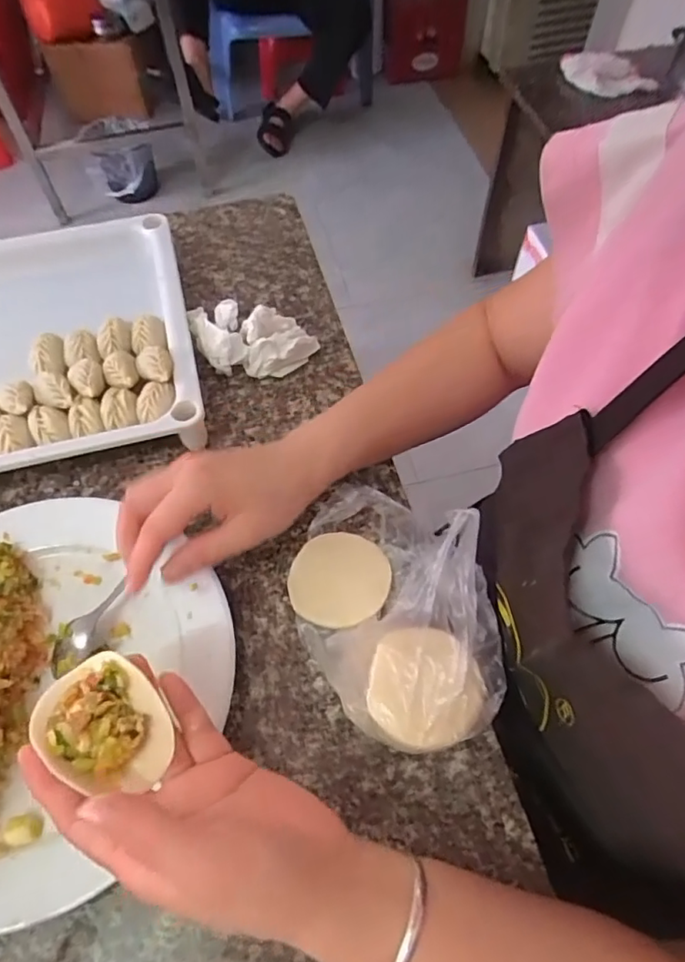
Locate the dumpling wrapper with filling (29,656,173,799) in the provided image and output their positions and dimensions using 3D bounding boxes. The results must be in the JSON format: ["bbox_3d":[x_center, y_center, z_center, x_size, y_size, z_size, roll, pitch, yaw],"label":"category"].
[{"bbox_3d":[-0.114,0.116,0.269,0.065,0.025,0.049,38,67,20],"label":"dumpling wrapper with filling"}]

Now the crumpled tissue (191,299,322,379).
[{"bbox_3d":[-0.078,-0.129,0.496,0.106,0.042,0.073,-11,60,-5],"label":"crumpled tissue"}]

